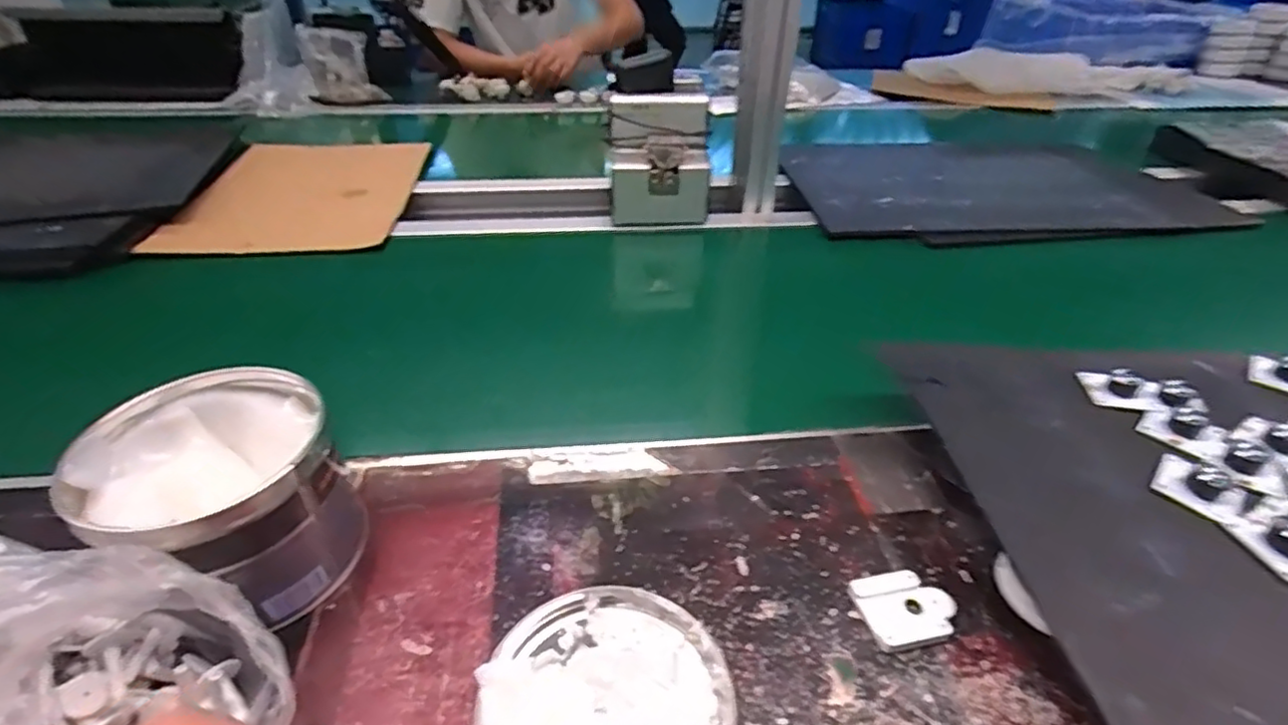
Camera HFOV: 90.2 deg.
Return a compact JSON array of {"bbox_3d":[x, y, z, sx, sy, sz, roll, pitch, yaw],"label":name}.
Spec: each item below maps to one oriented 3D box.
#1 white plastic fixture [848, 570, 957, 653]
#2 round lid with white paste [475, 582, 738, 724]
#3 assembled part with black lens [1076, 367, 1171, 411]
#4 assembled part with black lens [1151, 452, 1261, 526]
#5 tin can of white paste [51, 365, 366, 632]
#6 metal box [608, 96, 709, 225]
[{"bbox_3d":[0.157,0.147,0.384,0.056,0.009,0.045,-9,38,-13],"label":"white plastic fixture"},{"bbox_3d":[-0.019,0.176,0.336,0.124,0.015,0.130,1,37,-1],"label":"round lid with white paste"},{"bbox_3d":[0.355,0.018,0.474,0.047,0.015,0.035,10,38,12],"label":"assembled part with black lens"},{"bbox_3d":[0.350,0.073,0.396,0.050,0.013,0.051,31,46,33],"label":"assembled part with black lens"},{"bbox_3d":[-0.246,0.083,0.384,0.126,0.101,0.120,1,37,-1],"label":"tin can of white paste"},{"bbox_3d":[0.020,-0.255,0.818,0.126,0.138,0.087,0,37,-1],"label":"metal box"}]

